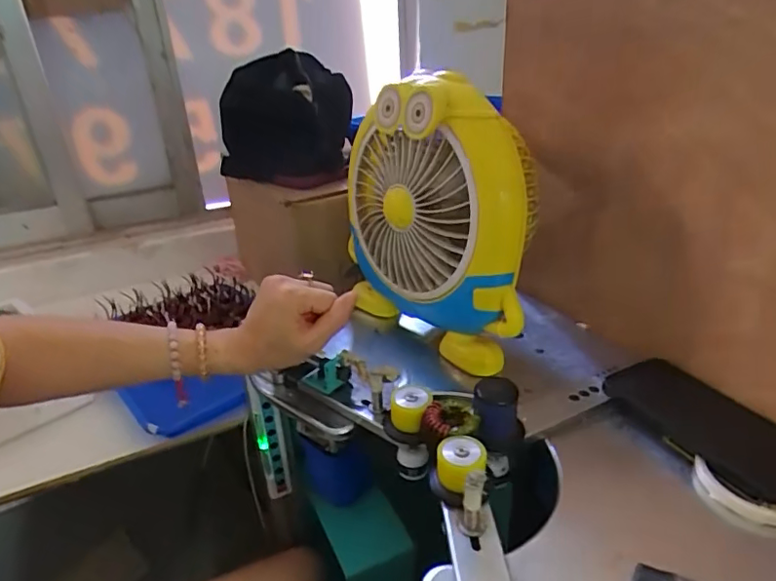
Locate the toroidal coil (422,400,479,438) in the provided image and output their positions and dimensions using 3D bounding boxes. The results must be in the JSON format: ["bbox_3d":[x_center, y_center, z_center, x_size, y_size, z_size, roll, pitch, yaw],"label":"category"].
[{"bbox_3d":[0.052,0.102,0.433,0.039,0.011,0.044,-21,31,-31],"label":"toroidal coil"}]

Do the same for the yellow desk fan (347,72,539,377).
[{"bbox_3d":[0.057,-0.081,0.576,0.107,0.256,0.228,-19,30,-29],"label":"yellow desk fan"}]

